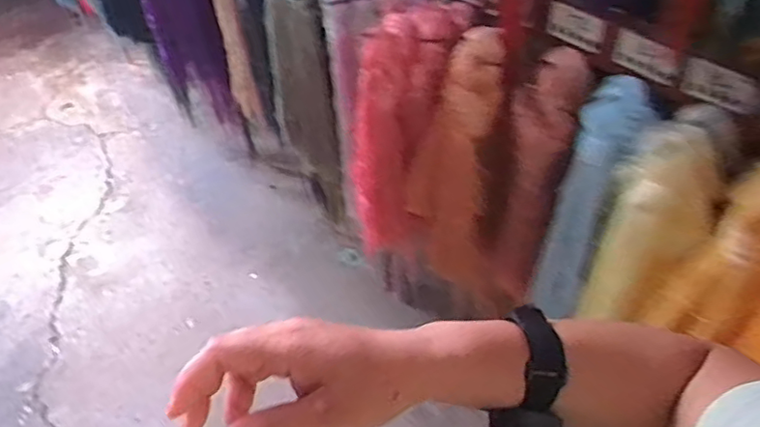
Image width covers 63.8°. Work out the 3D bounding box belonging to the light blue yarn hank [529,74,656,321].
[{"bbox_3d":[0.311,0.007,0.943,0.086,0.475,0.107,16,53,18],"label":"light blue yarn hank"}]

